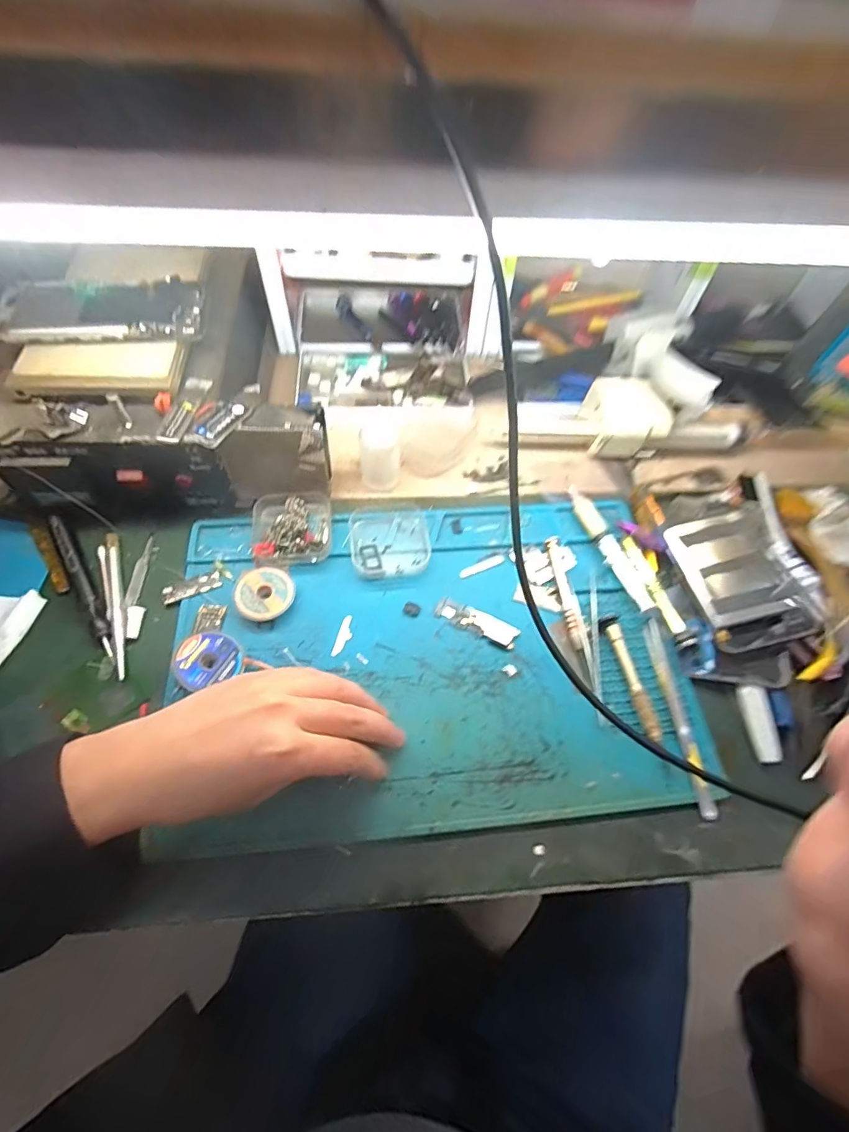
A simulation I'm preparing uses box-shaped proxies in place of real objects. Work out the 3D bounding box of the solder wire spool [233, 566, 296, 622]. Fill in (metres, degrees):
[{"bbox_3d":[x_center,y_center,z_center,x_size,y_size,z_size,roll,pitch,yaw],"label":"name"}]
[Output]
[{"bbox_3d":[-0.124,0.022,0.376,0.043,0.011,0.043,1,62,-2],"label":"solder wire spool"}]

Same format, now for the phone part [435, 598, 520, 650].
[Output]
[{"bbox_3d":[0.041,0.043,0.378,0.065,0.004,0.020,24,64,10],"label":"phone part"}]

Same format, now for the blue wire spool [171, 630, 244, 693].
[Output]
[{"bbox_3d":[-0.154,0.065,0.343,0.043,0.008,0.037,-21,77,-36],"label":"blue wire spool"}]

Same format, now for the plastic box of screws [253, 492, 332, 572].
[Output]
[{"bbox_3d":[-0.109,-0.031,0.403,0.061,0.021,0.068,-2,62,-4],"label":"plastic box of screws"}]

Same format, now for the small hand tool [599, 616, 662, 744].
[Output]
[{"bbox_3d":[0.151,0.081,0.357,0.012,0.009,0.093,-10,63,-7],"label":"small hand tool"}]

